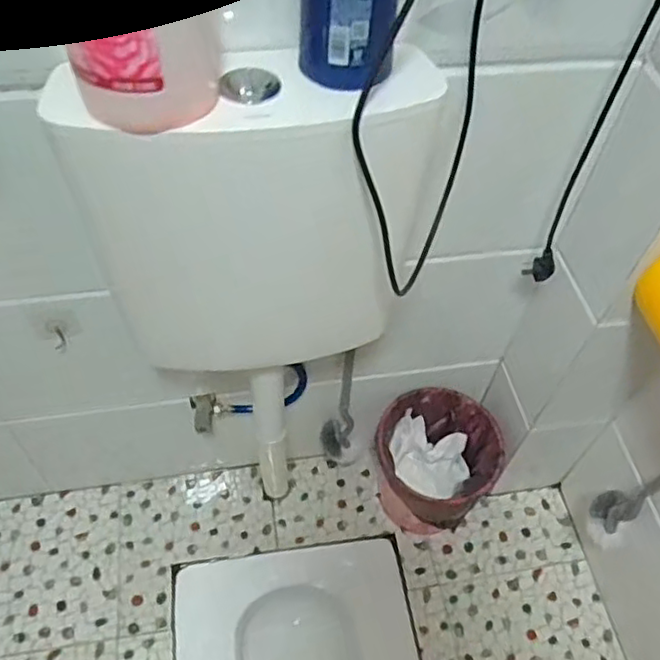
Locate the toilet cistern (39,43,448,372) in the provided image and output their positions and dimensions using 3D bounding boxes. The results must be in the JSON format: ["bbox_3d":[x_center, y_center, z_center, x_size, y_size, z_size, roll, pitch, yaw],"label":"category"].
[{"bbox_3d":[-0.076,-0.091,0.762,0.360,0.439,0.112,-6,54,-8],"label":"toilet cistern"}]

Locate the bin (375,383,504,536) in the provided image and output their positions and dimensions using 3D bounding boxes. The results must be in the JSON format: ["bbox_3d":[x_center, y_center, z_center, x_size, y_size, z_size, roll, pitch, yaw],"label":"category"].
[{"bbox_3d":[0.192,0.269,1.263,0.200,0.239,0.213,2,53,-2],"label":"bin"}]

